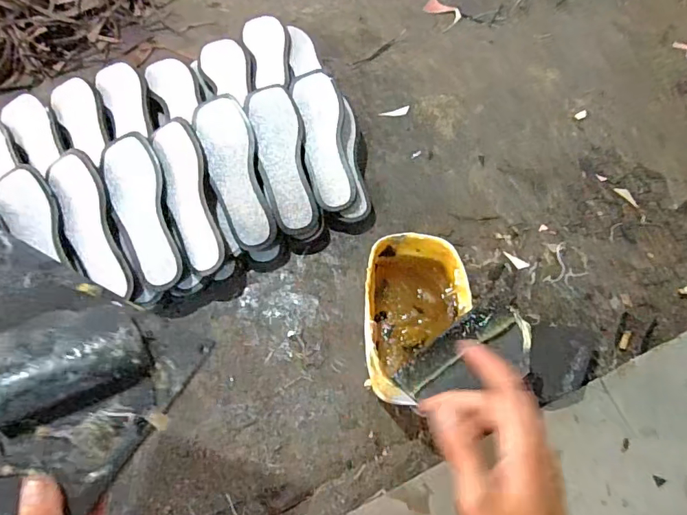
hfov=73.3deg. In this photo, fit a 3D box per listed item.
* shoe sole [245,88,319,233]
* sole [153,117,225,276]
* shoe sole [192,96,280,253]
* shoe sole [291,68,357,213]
[{"bbox_3d":[-0.091,-0.154,0.697,0.073,0.019,0.239,-12,79,-4],"label":"shoe sole"},{"bbox_3d":[-0.221,-0.089,0.664,0.061,0.013,0.229,-16,82,-6],"label":"sole"},{"bbox_3d":[-0.158,-0.129,0.680,0.076,0.014,0.237,-17,82,-7],"label":"shoe sole"},{"bbox_3d":[-0.027,-0.186,0.722,0.072,0.010,0.233,-11,77,-5],"label":"shoe sole"}]

